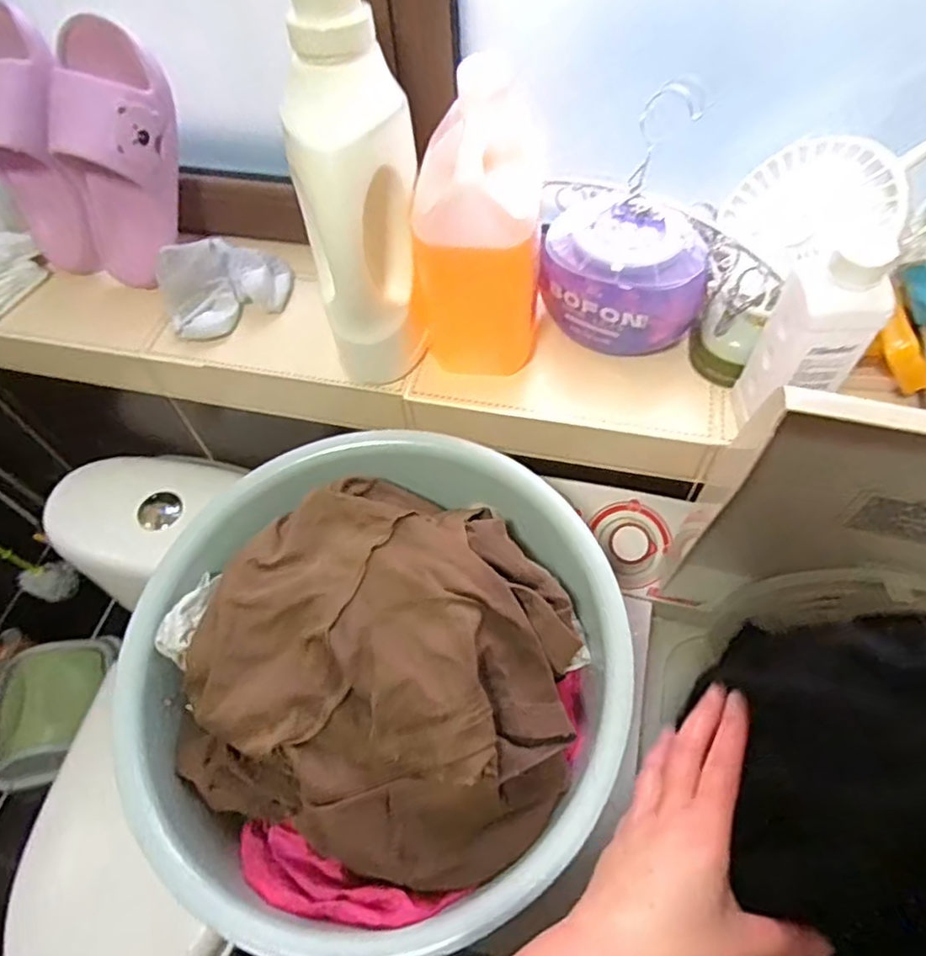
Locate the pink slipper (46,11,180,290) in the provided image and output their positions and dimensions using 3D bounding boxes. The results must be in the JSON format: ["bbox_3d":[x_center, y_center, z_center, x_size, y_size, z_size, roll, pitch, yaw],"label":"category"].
[{"bbox_3d":[-0.360,-0.325,0.677,0.110,0.248,0.089,9,43,-2],"label":"pink slipper"}]

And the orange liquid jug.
[{"bbox_3d":[0.018,-0.217,0.592,0.104,0.234,0.132,6,59,6],"label":"orange liquid jug"}]

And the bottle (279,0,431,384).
[{"bbox_3d":[-0.090,-0.230,0.550,0.101,0.305,0.119,-2,58,2],"label":"bottle"}]

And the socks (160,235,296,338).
[{"bbox_3d":[-0.266,-0.220,0.714,0.139,0.055,0.099,-27,61,-13],"label":"socks"}]

